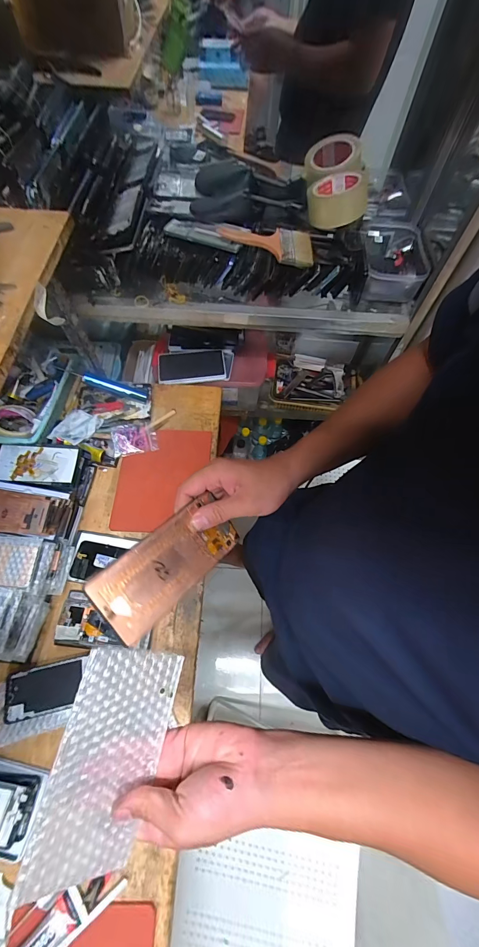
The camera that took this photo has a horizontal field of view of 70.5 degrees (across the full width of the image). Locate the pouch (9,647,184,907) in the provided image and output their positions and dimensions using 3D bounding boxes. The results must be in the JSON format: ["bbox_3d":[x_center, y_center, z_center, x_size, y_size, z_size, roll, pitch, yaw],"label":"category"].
[{"bbox_3d":[-0.106,0.234,0.280,0.085,0.008,0.160,24,70,-28],"label":"pouch"}]

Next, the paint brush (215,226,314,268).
[{"bbox_3d":[0.055,-0.448,0.660,0.186,0.027,0.095,0,75,-11],"label":"paint brush"}]

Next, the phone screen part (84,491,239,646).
[{"bbox_3d":[-0.068,0.086,0.333,0.148,0.004,0.069,-39,102,-35],"label":"phone screen part"}]

